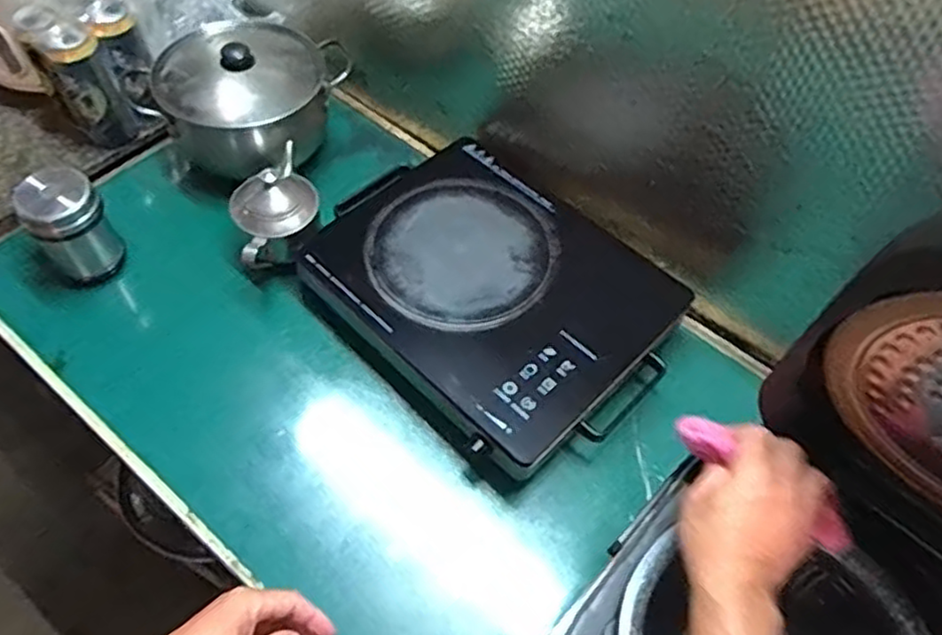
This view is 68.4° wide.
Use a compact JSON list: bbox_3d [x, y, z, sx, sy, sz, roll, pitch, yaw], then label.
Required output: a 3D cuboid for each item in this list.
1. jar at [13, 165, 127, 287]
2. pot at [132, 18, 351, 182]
[{"bbox_3d":[-0.485,-0.106,0.850,0.082,0.155,0.089,2,58,-3],"label":"jar"},{"bbox_3d":[-0.306,-0.302,0.959,0.245,0.143,0.201,2,58,-3],"label":"pot"}]

